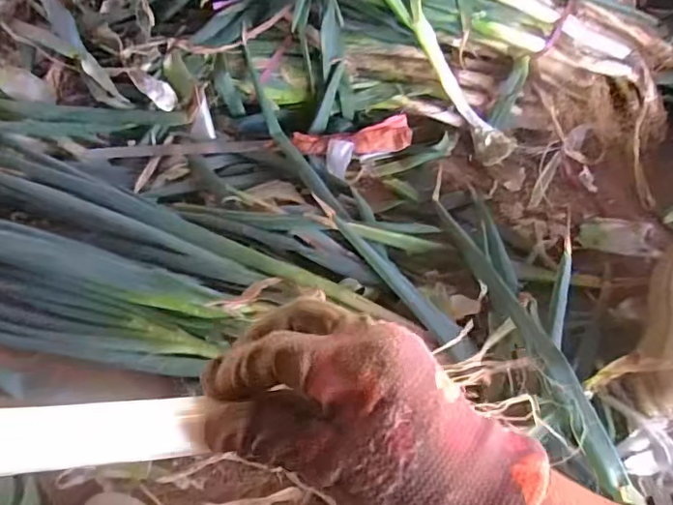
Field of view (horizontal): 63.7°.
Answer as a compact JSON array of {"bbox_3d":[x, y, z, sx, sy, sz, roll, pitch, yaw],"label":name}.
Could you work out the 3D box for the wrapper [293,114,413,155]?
[{"bbox_3d":[0.029,-0.195,0.925,0.195,0.031,0.072,-8,59,-1],"label":"wrapper"}]

